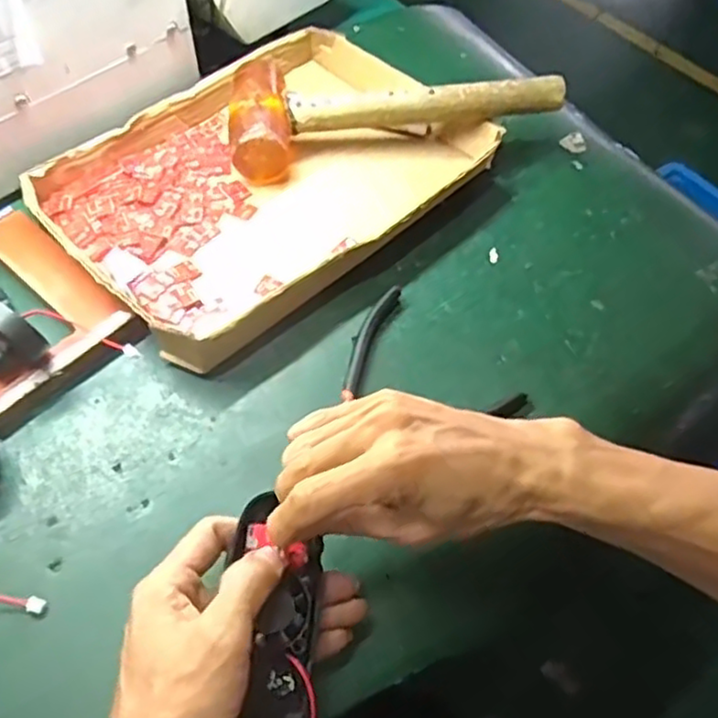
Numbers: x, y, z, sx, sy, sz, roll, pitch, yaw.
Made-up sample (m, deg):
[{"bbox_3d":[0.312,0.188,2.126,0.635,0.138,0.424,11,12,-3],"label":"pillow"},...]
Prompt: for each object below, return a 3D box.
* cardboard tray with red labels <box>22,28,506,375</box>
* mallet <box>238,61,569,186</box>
[{"bbox_3d":[-0.070,-0.150,0.559,0.329,0.039,0.240,-39,65,-23],"label":"cardboard tray with red labels"},{"bbox_3d":[0.024,-0.218,0.587,0.270,0.063,0.103,-8,57,-6],"label":"mallet"}]

